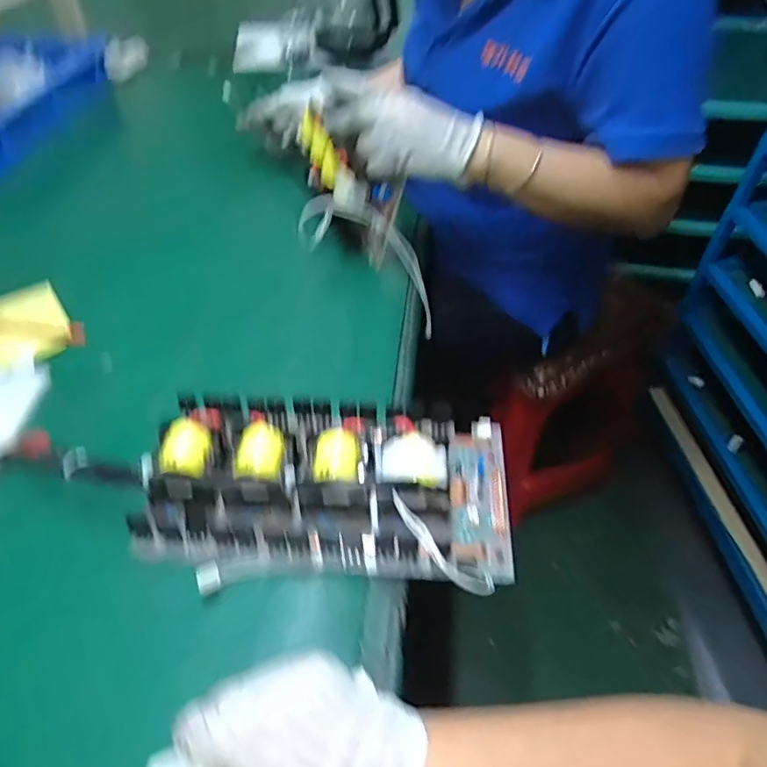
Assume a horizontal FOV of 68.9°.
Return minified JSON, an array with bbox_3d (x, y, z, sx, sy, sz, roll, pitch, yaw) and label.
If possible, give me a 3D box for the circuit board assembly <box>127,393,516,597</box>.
[{"bbox_3d":[-0.044,0.075,0.433,0.280,0.049,0.155,2,47,1],"label":"circuit board assembly"}]

